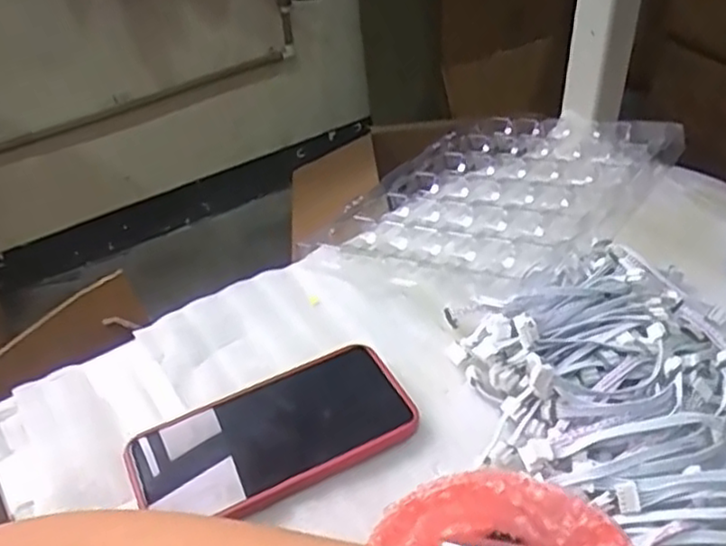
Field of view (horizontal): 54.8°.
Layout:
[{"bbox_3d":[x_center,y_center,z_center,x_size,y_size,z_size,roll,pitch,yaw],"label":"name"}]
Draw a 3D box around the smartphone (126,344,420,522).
[{"bbox_3d":[-0.055,0.097,0.421,0.161,0.017,0.082,-21,42,-18],"label":"smartphone"}]

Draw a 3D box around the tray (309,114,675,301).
[{"bbox_3d":[0.113,-0.070,0.582,0.208,0.021,0.279,13,40,39],"label":"tray"}]

